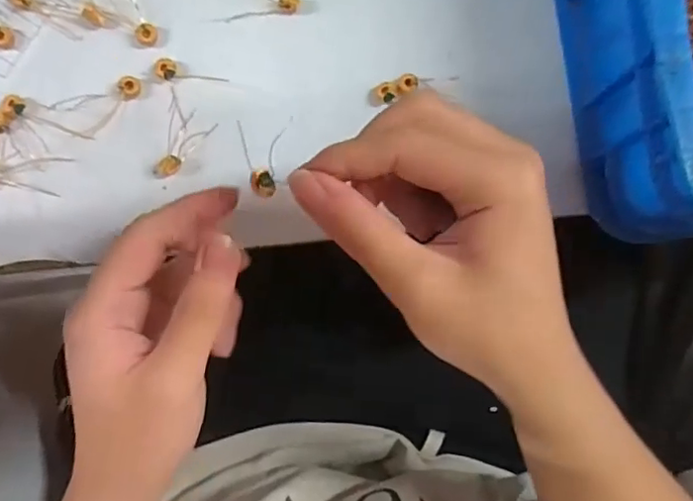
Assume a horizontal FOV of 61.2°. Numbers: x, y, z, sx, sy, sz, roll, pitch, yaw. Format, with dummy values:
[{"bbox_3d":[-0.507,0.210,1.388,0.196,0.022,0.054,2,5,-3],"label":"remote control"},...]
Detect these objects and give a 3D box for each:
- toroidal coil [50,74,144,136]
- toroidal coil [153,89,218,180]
[{"bbox_3d":[-0.133,-0.078,0.316,0.048,0.006,0.022,-21,86,-5],"label":"toroidal coil"},{"bbox_3d":[-0.092,-0.060,0.316,0.028,0.007,0.042,28,83,-1],"label":"toroidal coil"}]

